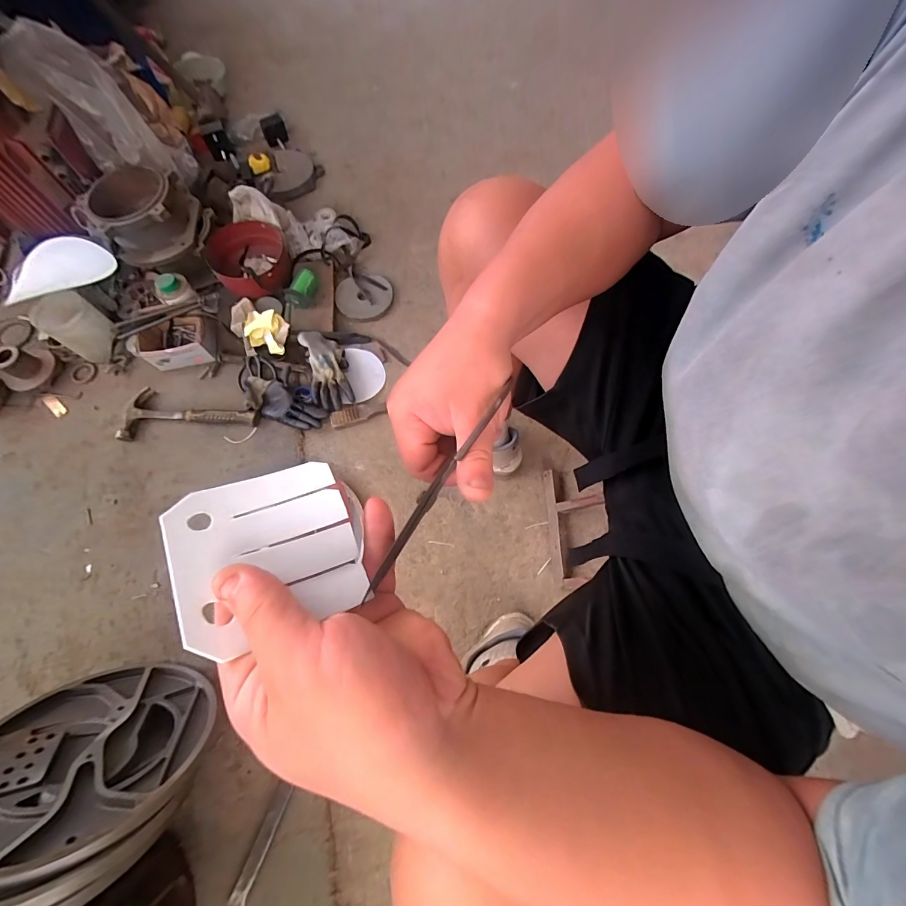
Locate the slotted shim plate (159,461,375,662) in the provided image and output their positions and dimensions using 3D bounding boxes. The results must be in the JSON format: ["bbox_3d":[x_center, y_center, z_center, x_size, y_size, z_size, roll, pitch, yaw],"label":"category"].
[{"bbox_3d":[-0.098,0.050,0.210,0.086,0.008,0.087,-14,65,-32],"label":"slotted shim plate"}]

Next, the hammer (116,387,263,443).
[{"bbox_3d":[-0.642,-0.112,0.958,0.337,0.034,0.135,-6,68,-1],"label":"hammer"}]

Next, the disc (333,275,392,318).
[{"bbox_3d":[-0.247,-0.438,1.084,0.154,0.015,0.140,-24,69,-9],"label":"disc"}]

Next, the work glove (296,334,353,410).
[{"bbox_3d":[-0.315,-0.212,0.967,0.092,0.057,0.206,-16,68,-5],"label":"work glove"}]

